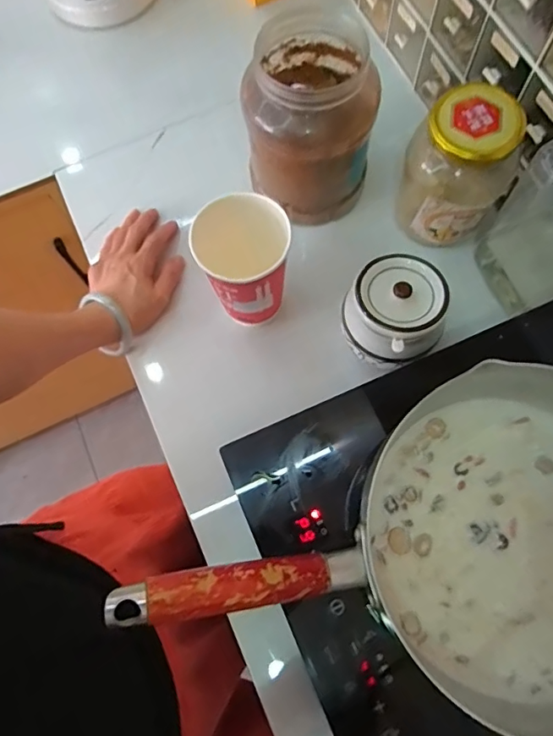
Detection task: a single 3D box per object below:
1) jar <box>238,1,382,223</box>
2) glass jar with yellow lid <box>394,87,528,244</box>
[{"bbox_3d":[0.031,-0.252,0.534,0.121,0.177,0.140,-14,72,-3],"label":"jar"},{"bbox_3d":[0.180,-0.192,0.511,0.097,0.138,0.085,29,75,10],"label":"glass jar with yellow lid"}]

